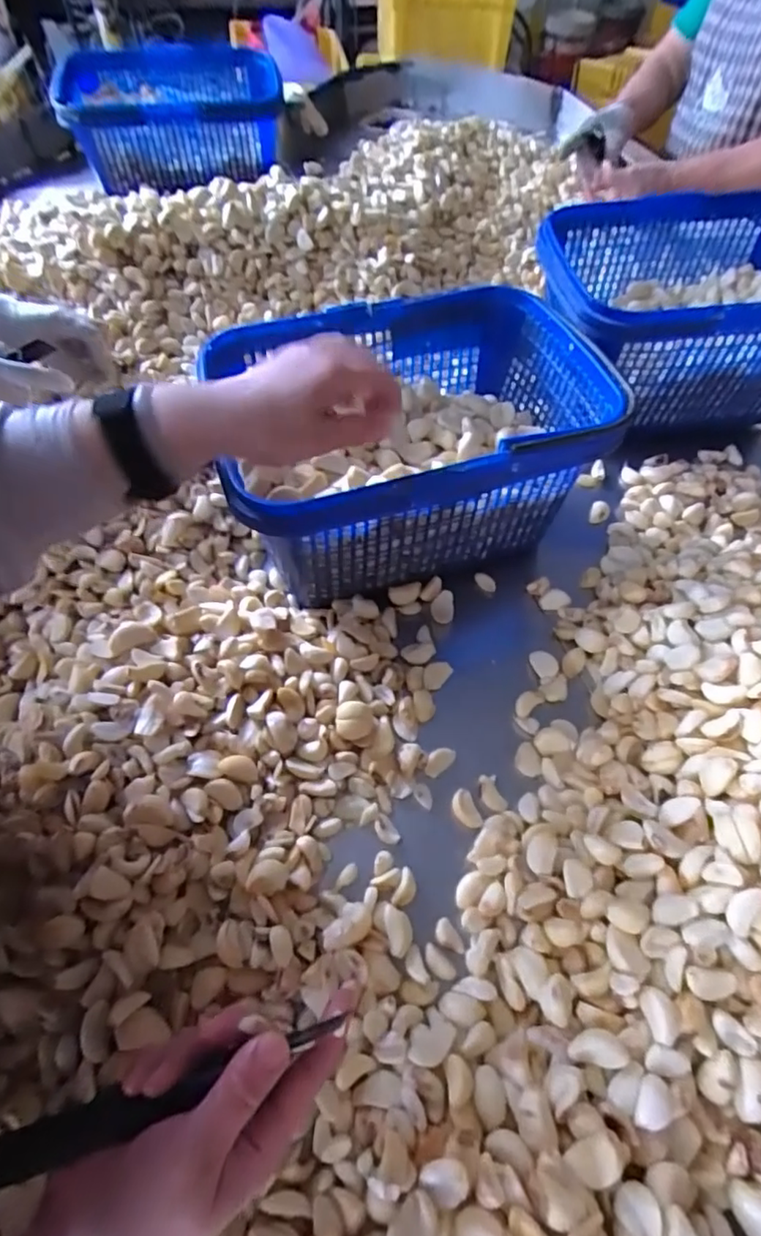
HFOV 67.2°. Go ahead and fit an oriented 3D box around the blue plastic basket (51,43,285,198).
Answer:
[{"bbox_3d":[-0.326,-0.809,0.934,0.311,0.120,0.311,-11,58,-9],"label":"blue plastic basket"}]

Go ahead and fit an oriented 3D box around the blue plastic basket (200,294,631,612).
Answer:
[{"bbox_3d":[0.022,-0.158,0.533,0.328,0.151,0.229,-17,59,-13],"label":"blue plastic basket"}]

